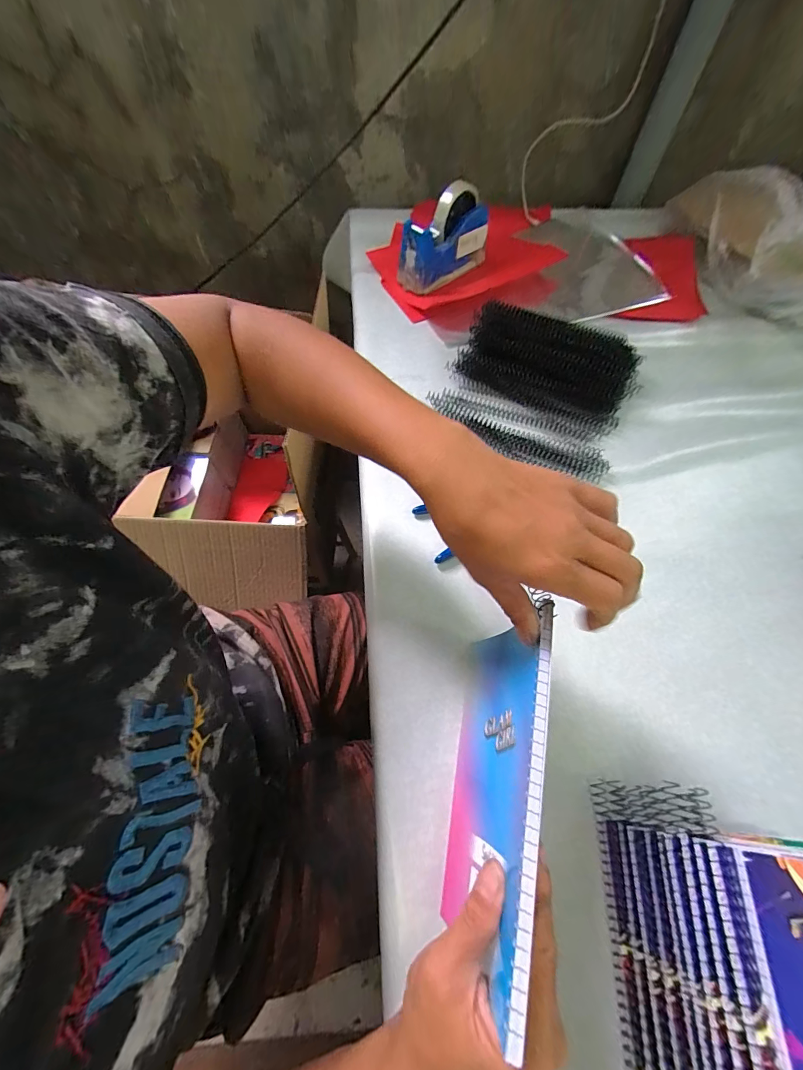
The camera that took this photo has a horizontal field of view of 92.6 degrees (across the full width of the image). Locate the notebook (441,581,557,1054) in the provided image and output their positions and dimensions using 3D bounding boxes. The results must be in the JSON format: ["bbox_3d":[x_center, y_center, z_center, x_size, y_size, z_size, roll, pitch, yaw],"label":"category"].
[{"bbox_3d":[0.059,0.151,0.258,0.021,0.139,0.186,15,63,5],"label":"notebook"}]

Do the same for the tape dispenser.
[{"bbox_3d":[0.072,-0.467,0.605,0.159,0.103,0.054,-39,70,-20],"label":"tape dispenser"}]

